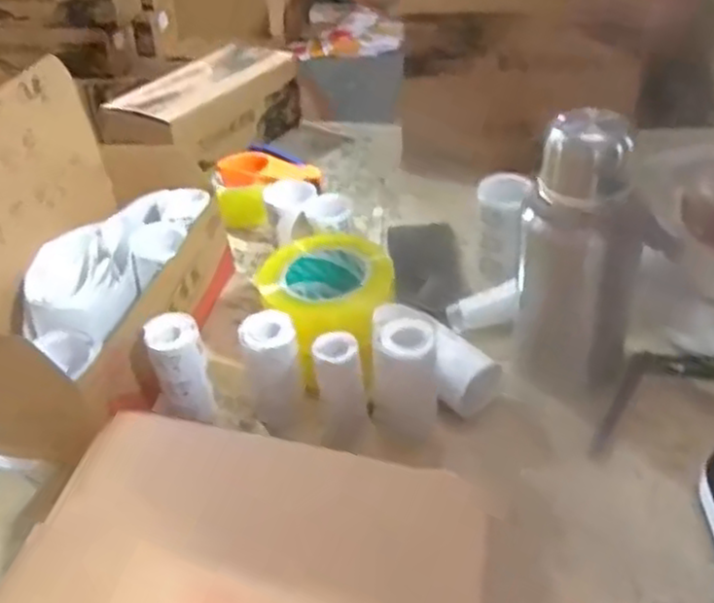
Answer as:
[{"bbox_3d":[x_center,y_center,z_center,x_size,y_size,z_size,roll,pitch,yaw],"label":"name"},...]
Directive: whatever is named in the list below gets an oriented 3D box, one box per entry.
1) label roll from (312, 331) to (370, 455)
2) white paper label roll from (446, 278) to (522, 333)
[{"bbox_3d":[-0.012,0.076,0.594,0.039,0.099,0.038,-4,39,3],"label":"label roll"},{"bbox_3d":[0.124,0.007,0.701,0.074,0.024,0.028,-22,36,16],"label":"white paper label roll"}]

